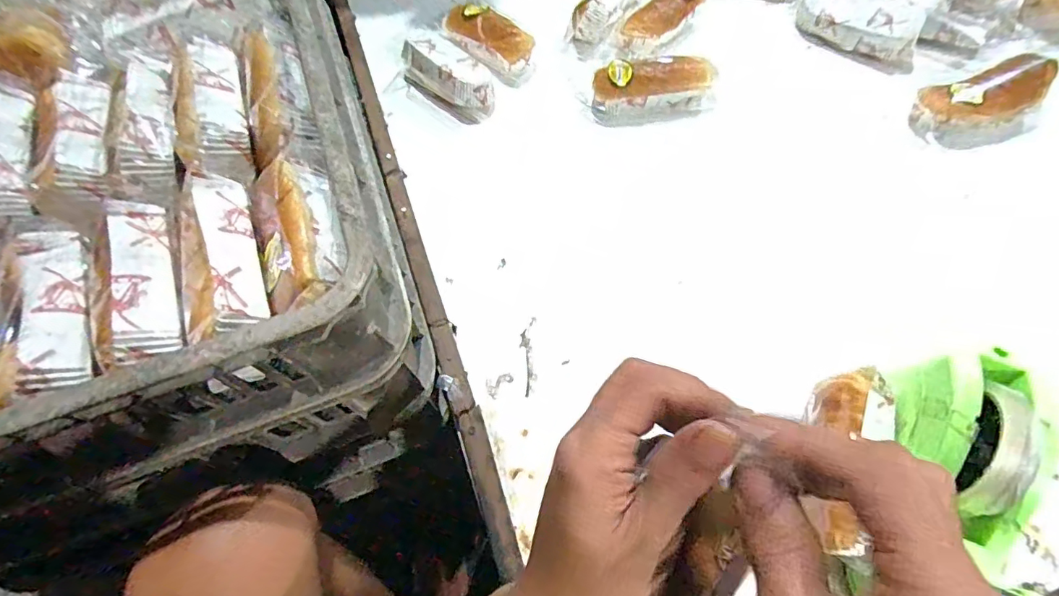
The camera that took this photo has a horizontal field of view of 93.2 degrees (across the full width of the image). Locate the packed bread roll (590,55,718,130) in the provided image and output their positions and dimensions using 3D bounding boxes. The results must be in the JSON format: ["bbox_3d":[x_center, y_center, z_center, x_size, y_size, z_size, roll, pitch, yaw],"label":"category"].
[{"bbox_3d":[0.155,-0.249,0.599,0.157,0.055,0.053,-9,64,-1],"label":"packed bread roll"}]

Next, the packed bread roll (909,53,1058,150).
[{"bbox_3d":[0.516,-0.220,0.563,0.161,0.041,0.085,-23,65,-7],"label":"packed bread roll"}]

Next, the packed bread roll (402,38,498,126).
[{"bbox_3d":[-0.100,-0.279,0.623,0.144,0.047,0.067,41,73,20],"label":"packed bread roll"}]

